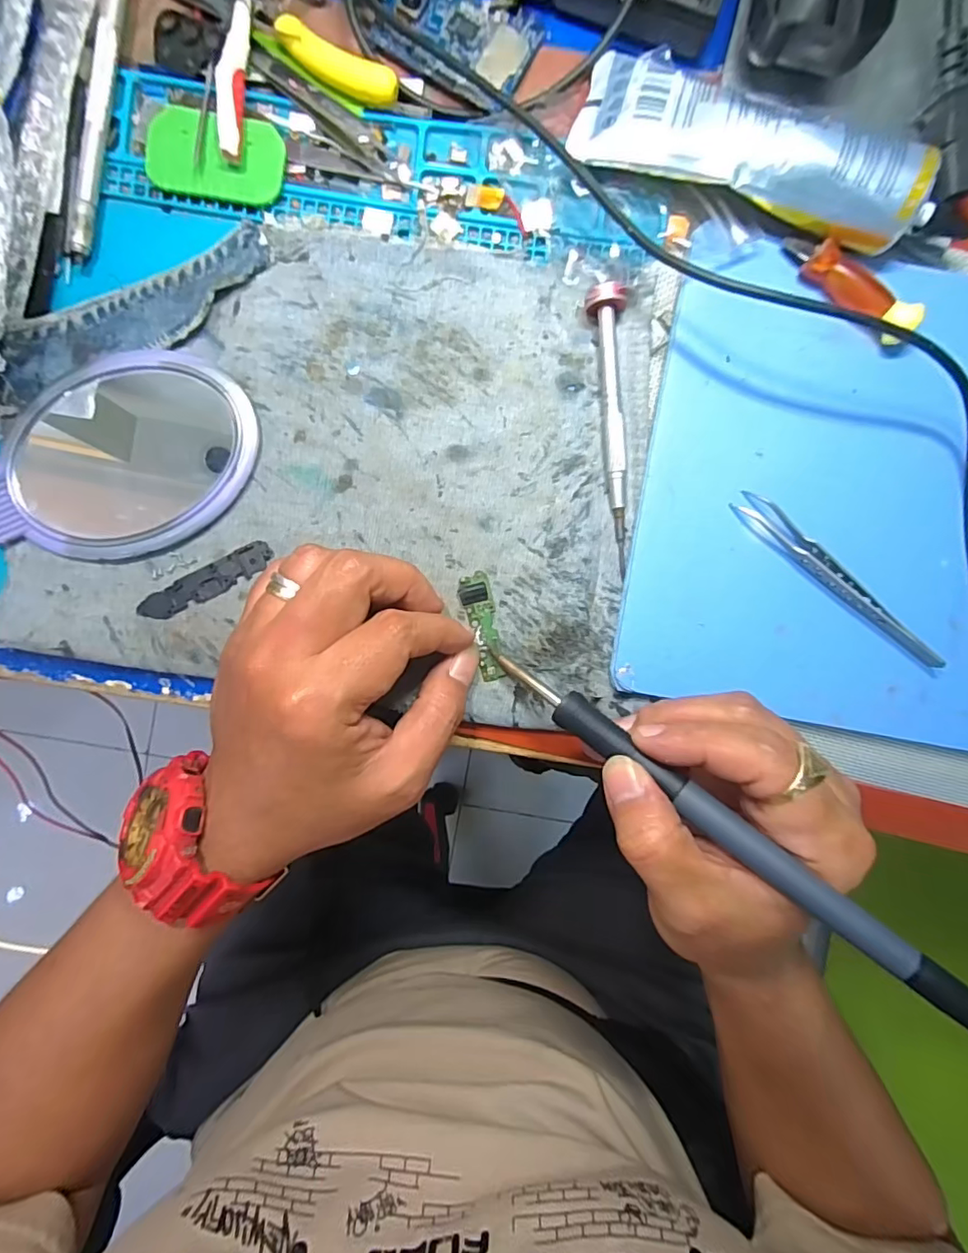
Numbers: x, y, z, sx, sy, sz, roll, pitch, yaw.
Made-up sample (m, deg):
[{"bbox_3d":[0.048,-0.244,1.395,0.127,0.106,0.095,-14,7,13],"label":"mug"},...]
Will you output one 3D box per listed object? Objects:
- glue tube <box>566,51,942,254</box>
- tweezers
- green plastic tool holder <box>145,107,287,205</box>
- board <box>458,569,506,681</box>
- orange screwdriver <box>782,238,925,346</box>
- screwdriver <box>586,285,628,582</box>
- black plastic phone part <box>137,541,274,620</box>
[{"bbox_3d":[0.114,-0.198,0.220,0.149,0.029,0.048,15,93,-2],"label":"glue tube"},{"bbox_3d":[0.159,-0.020,0.242,0.114,0.009,0.011,41,91,-3],"label":"tweezers"},{"bbox_3d":[-0.115,-0.201,0.232,0.057,0.005,0.033,9,93,-2],"label":"green plastic tool holder"},{"bbox_3d":[-0.001,0.000,0.246,0.014,0.004,0.048,-12,93,-1],"label":"board"},{"bbox_3d":[0.157,-0.147,0.232,0.063,0.016,0.013,42,91,-3],"label":"orange screwdriver"},{"bbox_3d":[0.059,-0.085,0.236,0.015,0.012,0.120,-7,93,-1],"label":"screwdriver"},{"bbox_3d":[-0.123,-0.019,0.240,0.063,0.004,0.014,-28,93,0],"label":"black plastic phone part"}]

